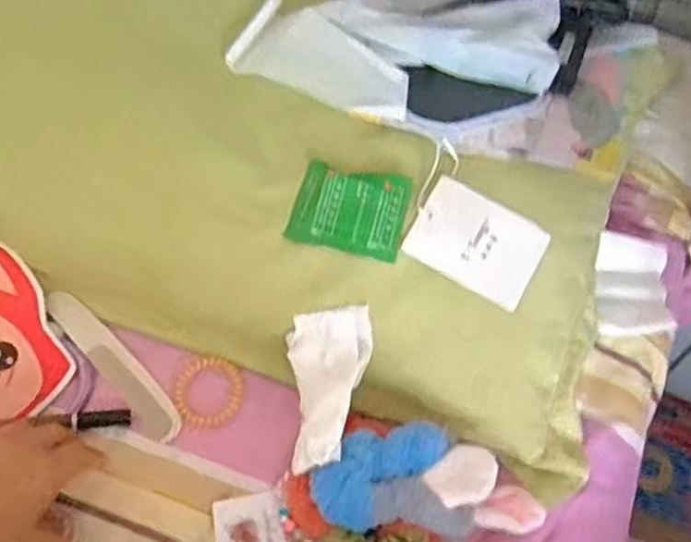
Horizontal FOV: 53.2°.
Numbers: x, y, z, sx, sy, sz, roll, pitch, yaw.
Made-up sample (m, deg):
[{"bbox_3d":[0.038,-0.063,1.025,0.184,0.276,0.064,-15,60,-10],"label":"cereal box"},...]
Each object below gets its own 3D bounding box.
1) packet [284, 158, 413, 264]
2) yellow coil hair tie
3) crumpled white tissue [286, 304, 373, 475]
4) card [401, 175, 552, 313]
[{"bbox_3d":[0.003,-0.046,0.513,0.084,0.010,0.063,14,84,9],"label":"packet"},{"bbox_3d":[-0.107,0.094,0.536,0.055,0.010,0.055,0,76,-1],"label":"yellow coil hair tie"},{"bbox_3d":[-0.009,0.082,0.487,0.060,0.028,0.110,-5,59,-2],"label":"crumpled white tissue"},{"bbox_3d":[0.096,-0.021,0.504,0.091,0.004,0.067,29,78,5],"label":"card"}]

